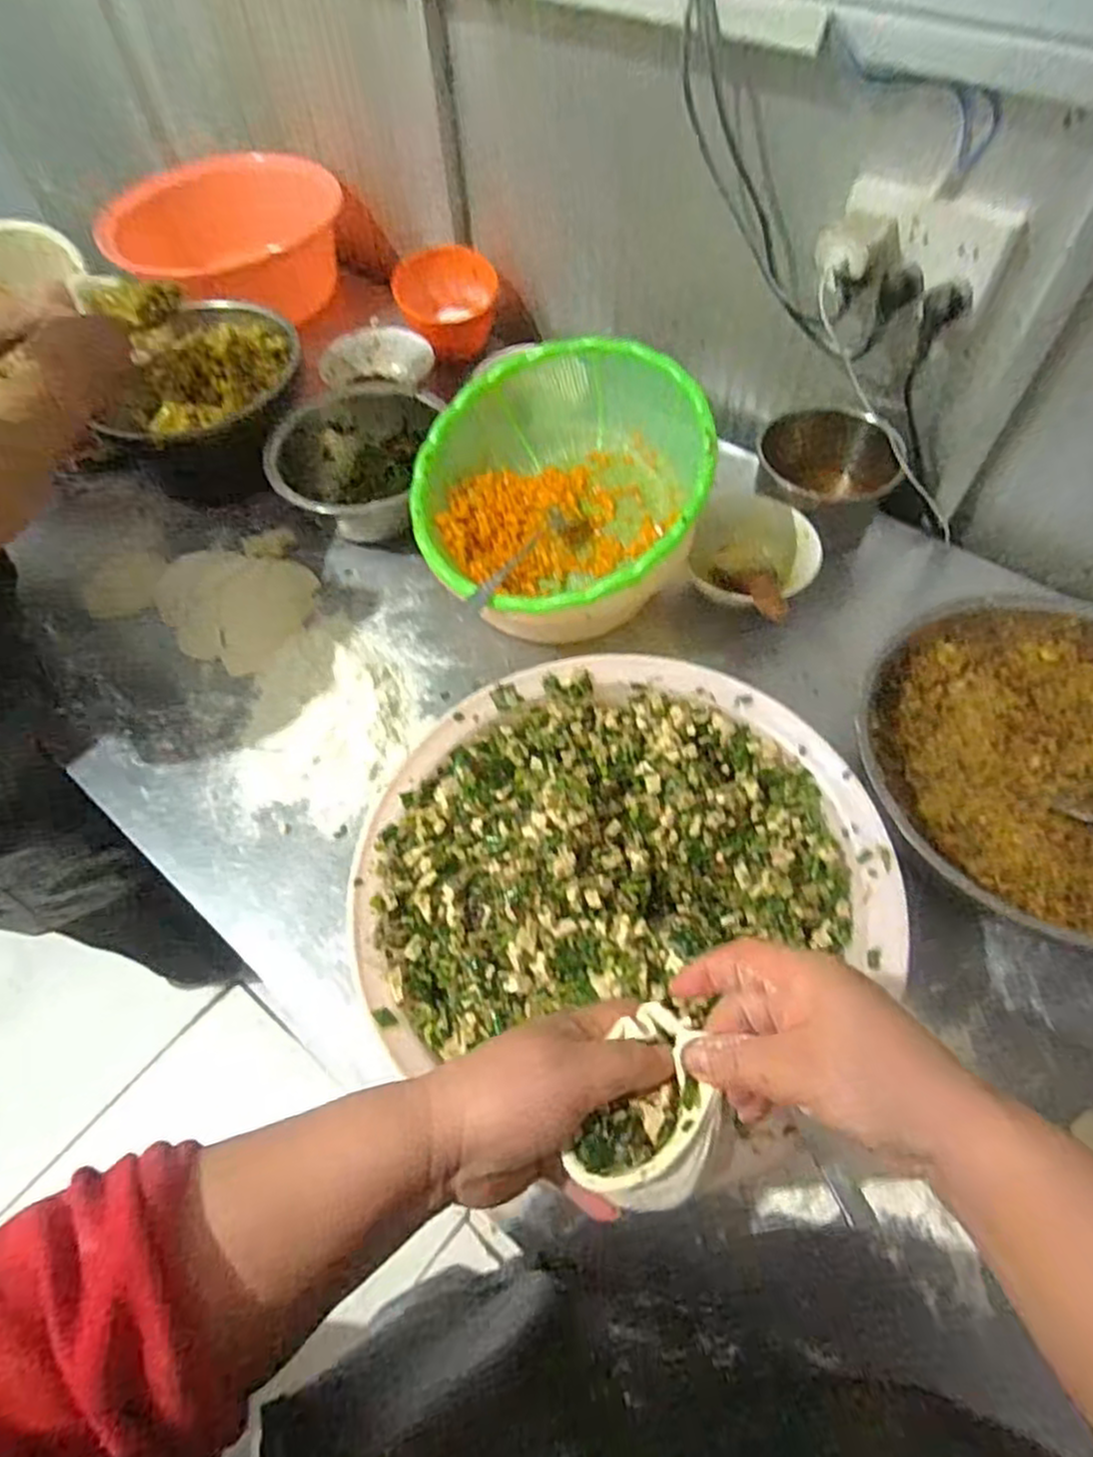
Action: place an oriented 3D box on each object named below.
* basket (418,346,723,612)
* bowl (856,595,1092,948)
[{"bbox_3d":[0.023,-0.235,0.728,0.290,0.132,0.305,-19,66,11],"label":"basket"},{"bbox_3d":[0.404,0.029,0.574,0.296,0.073,0.297,-1,59,2],"label":"bowl"}]

